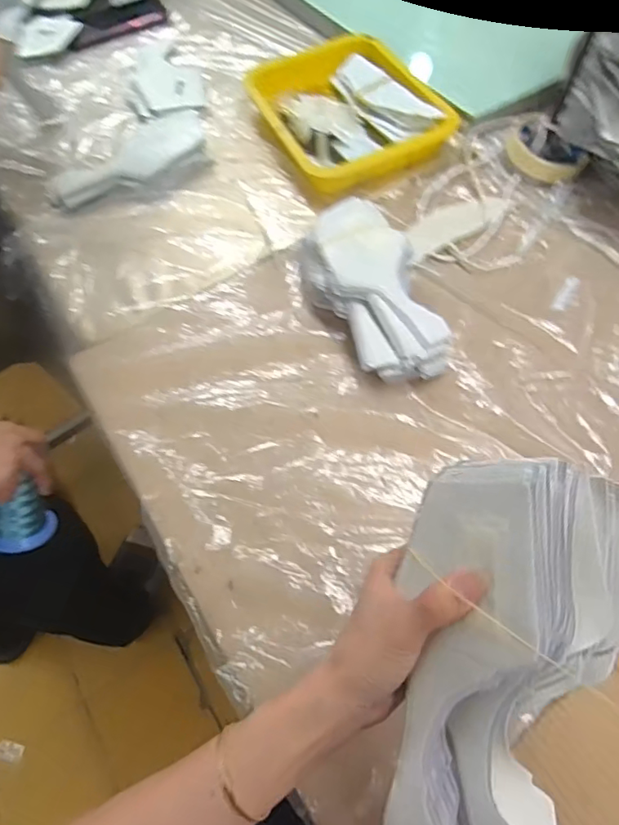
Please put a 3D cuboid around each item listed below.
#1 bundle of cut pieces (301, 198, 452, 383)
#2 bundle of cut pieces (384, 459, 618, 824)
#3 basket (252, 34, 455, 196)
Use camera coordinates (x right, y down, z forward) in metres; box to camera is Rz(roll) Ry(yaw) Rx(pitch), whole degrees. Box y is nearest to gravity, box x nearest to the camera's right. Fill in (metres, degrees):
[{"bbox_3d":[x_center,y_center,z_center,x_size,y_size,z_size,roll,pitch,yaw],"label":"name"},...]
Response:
[{"bbox_3d":[0.060,-0.121,0.549,0.105,0.053,0.200,-13,61,-3],"label":"bundle of cut pieces"},{"bbox_3d":[0.097,0.128,0.281,0.105,0.062,0.205,12,90,10],"label":"bundle of cut pieces"},{"bbox_3d":[0.048,-0.380,0.695,0.198,0.037,0.228,-21,62,-7],"label":"basket"}]

